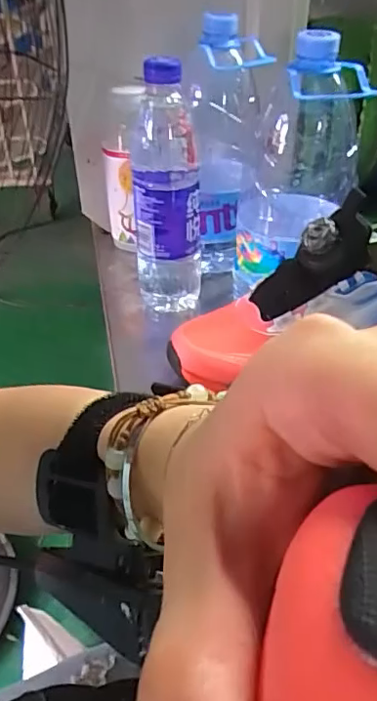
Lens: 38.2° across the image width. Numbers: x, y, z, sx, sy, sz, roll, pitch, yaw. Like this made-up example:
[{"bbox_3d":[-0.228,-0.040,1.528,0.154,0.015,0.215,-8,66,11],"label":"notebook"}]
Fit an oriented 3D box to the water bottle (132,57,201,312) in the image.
[{"bbox_3d":[-0.020,-0.145,0.511,0.067,0.219,0.057,-5,40,-5],"label":"water bottle"}]

